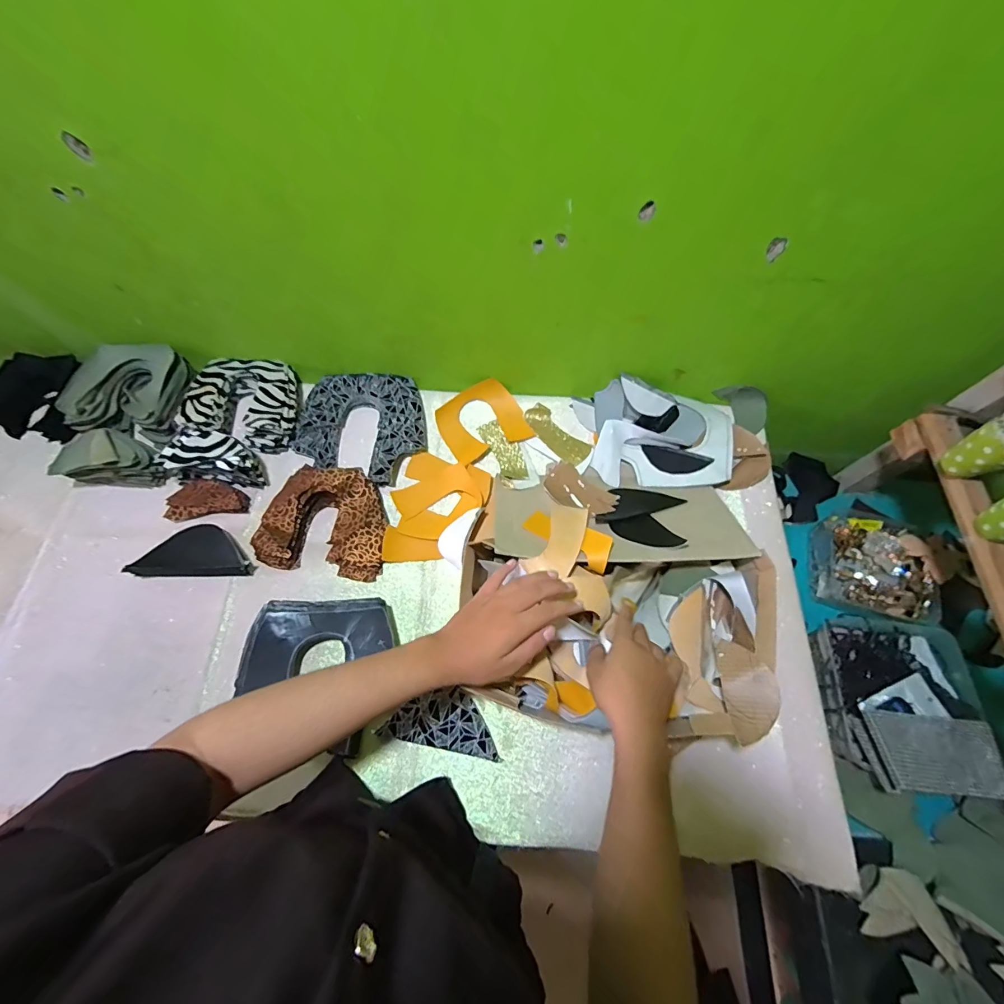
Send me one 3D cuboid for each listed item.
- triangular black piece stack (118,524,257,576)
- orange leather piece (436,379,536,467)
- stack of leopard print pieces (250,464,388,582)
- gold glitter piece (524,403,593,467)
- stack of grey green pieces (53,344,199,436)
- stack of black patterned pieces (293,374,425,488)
[{"bbox_3d":[-0.413,0.065,0.588,0.148,0.031,0.069,1,66,-2],"label":"triangular black piece stack"},{"bbox_3d":[-0.033,-0.130,0.680,0.128,0.015,0.119,-28,70,-13],"label":"orange leather piece"},{"bbox_3d":[-0.241,0.026,0.597,0.178,0.043,0.152,16,67,5],"label":"stack of leopard print pieces"},{"bbox_3d":[0.085,-0.104,0.668,0.045,0.010,0.115,-40,74,-17],"label":"gold glitter piece"},{"bbox_3d":[-0.562,-0.169,0.660,0.163,0.056,0.135,1,66,-2],"label":"stack of grey green pieces"},{"bbox_3d":[-0.213,-0.116,0.661,0.192,0.023,0.177,4,66,0],"label":"stack of black patterned pieces"}]

